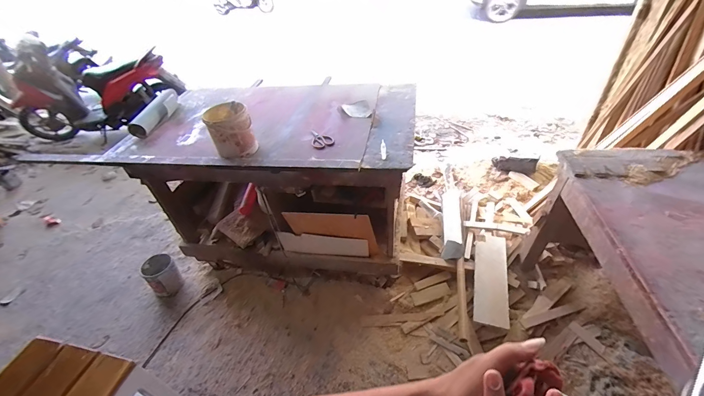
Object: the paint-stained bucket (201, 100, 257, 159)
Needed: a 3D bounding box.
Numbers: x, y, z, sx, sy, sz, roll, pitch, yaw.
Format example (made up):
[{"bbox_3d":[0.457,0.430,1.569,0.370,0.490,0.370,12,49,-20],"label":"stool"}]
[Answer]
[{"bbox_3d":[-0.509,-0.278,1.330,0.170,0.183,0.173,-26,46,-21],"label":"paint-stained bucket"}]

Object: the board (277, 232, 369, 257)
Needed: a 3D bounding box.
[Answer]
[{"bbox_3d":[-0.144,0.241,1.606,0.455,0.145,0.023,3,43,10],"label":"board"}]

